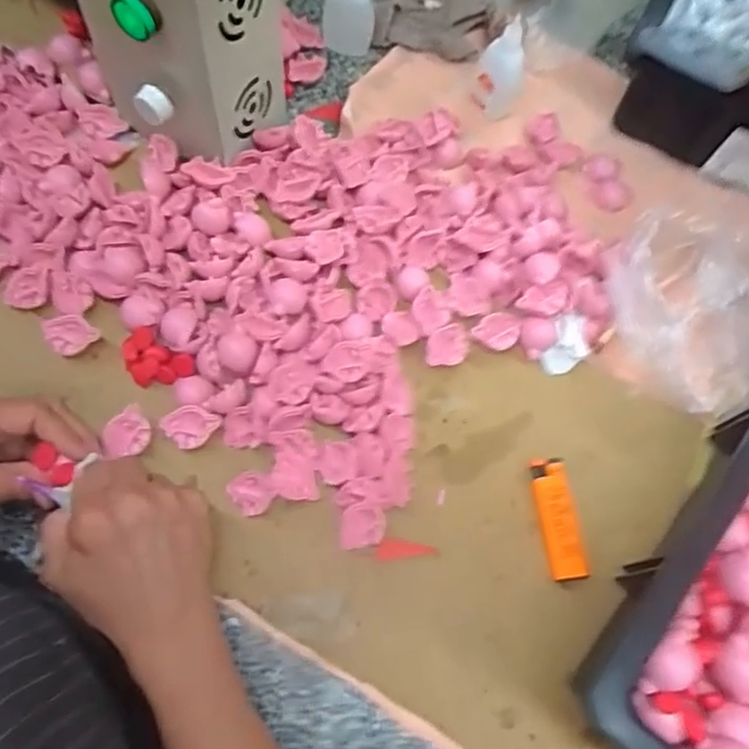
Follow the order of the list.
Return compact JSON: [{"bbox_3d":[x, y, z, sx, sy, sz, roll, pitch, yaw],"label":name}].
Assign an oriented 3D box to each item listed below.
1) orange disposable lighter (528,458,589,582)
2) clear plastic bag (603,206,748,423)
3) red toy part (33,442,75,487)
[{"bbox_3d":[0.122,0.095,0.433,0.022,0.010,0.080,-6,69,-7],"label":"orange disposable lighter"},{"bbox_3d":[0.236,-0.048,0.479,0.133,0.050,0.152,-22,72,-13],"label":"clear plastic bag"},{"bbox_3d":[-0.194,0.056,0.393,0.028,0.009,0.015,44,74,-1],"label":"red toy part"}]

